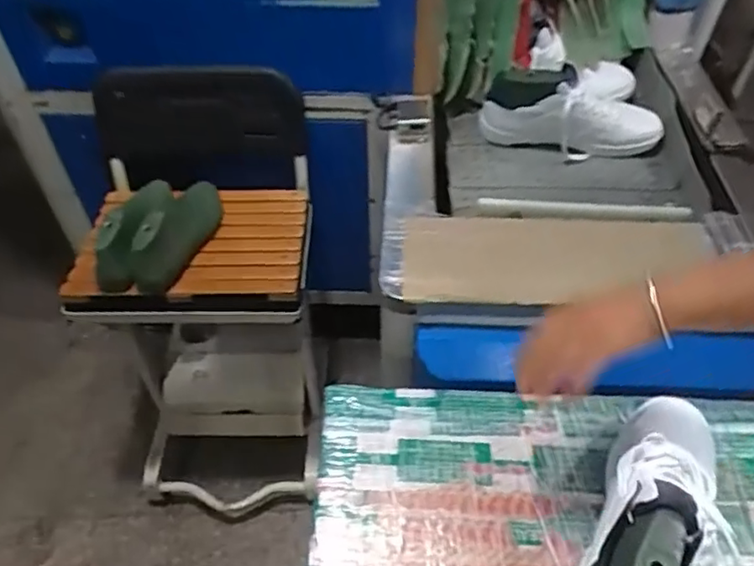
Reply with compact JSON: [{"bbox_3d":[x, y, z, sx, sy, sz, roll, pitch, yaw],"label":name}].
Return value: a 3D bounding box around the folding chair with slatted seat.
[{"bbox_3d":[-0.338,0.062,1.278,0.422,0.838,0.493,0,47,0],"label":"folding chair with slatted seat"}]

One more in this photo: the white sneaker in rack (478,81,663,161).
[{"bbox_3d":[0.334,-0.284,1.054,0.305,0.126,0.086,11,48,11],"label":"white sneaker in rack"}]

